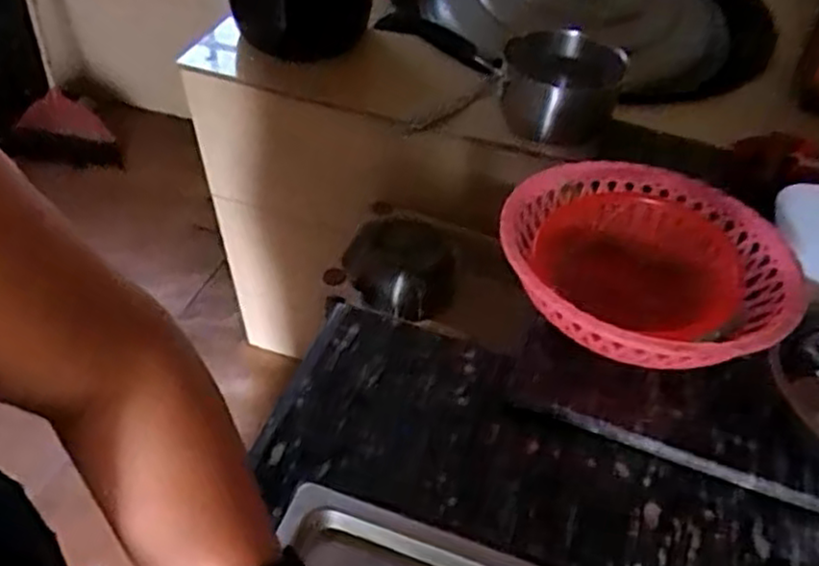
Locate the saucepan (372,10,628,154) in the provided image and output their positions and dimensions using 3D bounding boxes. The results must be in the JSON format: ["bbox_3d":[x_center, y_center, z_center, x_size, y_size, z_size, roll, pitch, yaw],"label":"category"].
[{"bbox_3d":[0.130,-0.314,1.048,0.347,0.096,0.153,35,53,26],"label":"saucepan"}]

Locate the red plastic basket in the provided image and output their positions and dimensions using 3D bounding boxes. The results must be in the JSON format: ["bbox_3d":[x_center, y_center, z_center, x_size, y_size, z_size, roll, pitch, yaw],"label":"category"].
[{"bbox_3d":[0.212,-0.005,0.687,0.250,0.106,0.247,2,46,-2],"label":"red plastic basket"}]

